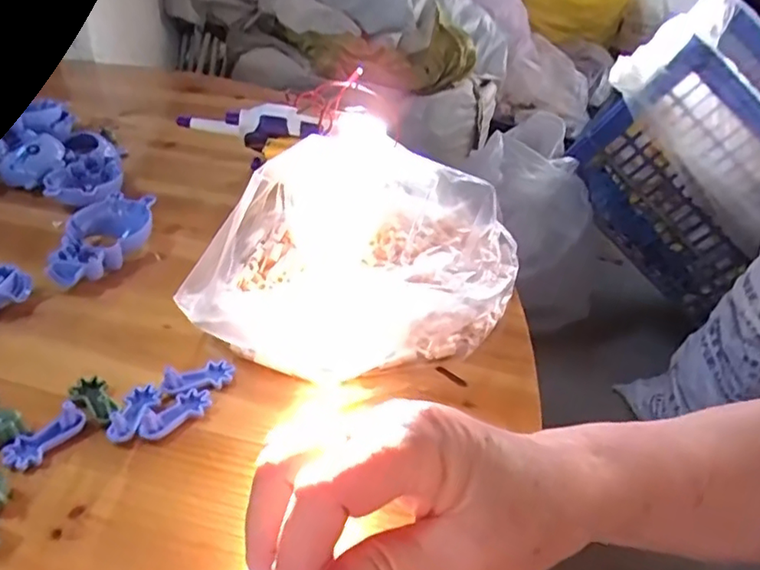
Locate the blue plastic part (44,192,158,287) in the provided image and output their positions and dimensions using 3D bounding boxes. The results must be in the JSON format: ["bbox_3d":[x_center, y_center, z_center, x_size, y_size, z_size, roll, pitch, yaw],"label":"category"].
[{"bbox_3d":[-0.207,-0.033,0.450,0.060,0.026,0.098,-2,36,-8],"label":"blue plastic part"}]

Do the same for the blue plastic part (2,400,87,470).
[{"bbox_3d":[-0.171,0.075,0.302,0.018,0.013,0.039,20,39,22],"label":"blue plastic part"}]

